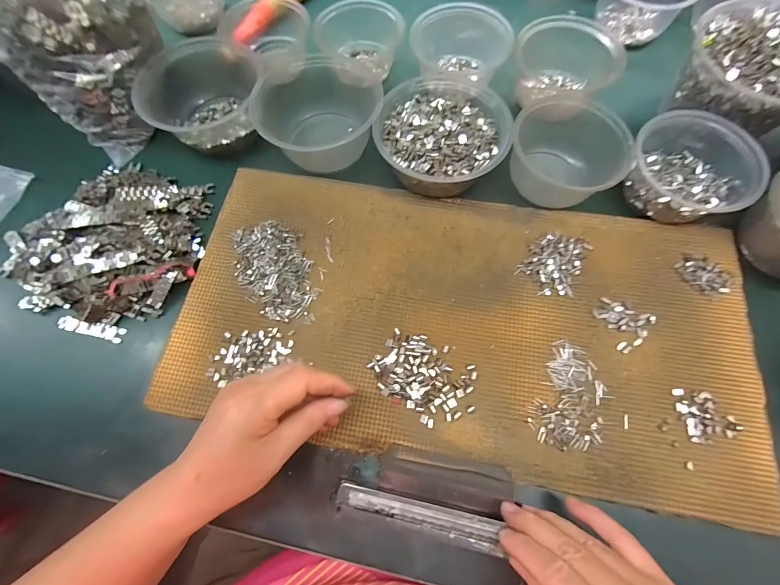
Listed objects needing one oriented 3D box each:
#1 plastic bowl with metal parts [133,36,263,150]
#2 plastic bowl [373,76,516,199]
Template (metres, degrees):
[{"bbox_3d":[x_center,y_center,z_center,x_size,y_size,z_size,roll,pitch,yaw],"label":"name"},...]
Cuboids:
[{"bbox_3d":[-0.213,-0.232,0.399,0.131,0.059,0.138,0,71,1],"label":"plastic bowl with metal parts"},{"bbox_3d":[0.054,-0.168,0.371,0.133,0.056,0.132,0,71,1],"label":"plastic bowl"}]

